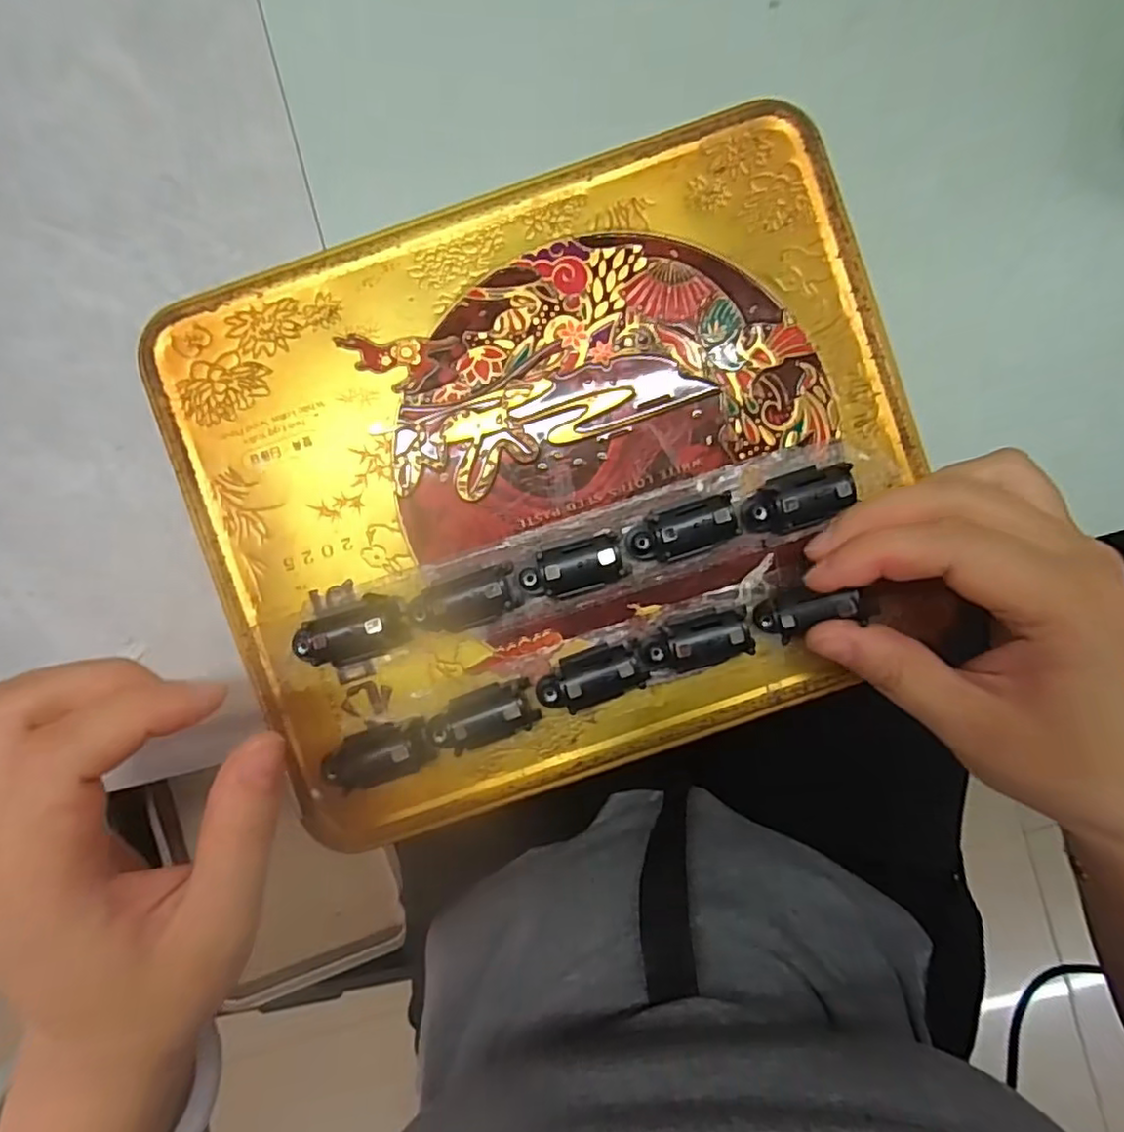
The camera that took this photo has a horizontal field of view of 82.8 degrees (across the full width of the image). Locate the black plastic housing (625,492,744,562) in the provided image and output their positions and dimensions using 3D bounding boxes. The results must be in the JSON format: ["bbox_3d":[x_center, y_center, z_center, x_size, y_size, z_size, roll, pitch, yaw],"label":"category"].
[{"bbox_3d":[0.040,-0.012,0.205,0.036,0.015,0.016,-15,92,0],"label":"black plastic housing"}]

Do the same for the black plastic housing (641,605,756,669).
[{"bbox_3d":[0.043,0.023,0.205,0.033,0.018,0.014,-10,92,0],"label":"black plastic housing"}]

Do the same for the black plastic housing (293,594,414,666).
[{"bbox_3d":[-0.068,0.022,0.206,0.035,0.013,0.019,-19,92,0],"label":"black plastic housing"}]

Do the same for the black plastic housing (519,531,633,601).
[{"bbox_3d":[0.004,0.001,0.205,0.033,0.014,0.017,-18,92,0],"label":"black plastic housing"}]

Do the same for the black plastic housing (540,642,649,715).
[{"bbox_3d":[0.008,0.036,0.205,0.033,0.018,0.015,-23,92,1],"label":"black plastic housing"}]

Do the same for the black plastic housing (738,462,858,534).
[{"bbox_3d":[0.076,-0.021,0.205,0.034,0.013,0.018,-17,92,0],"label":"black plastic housing"}]

